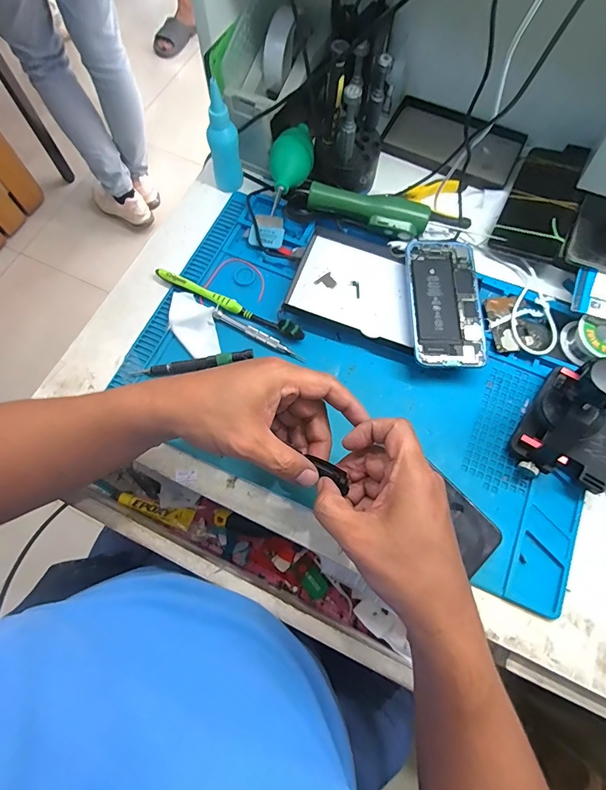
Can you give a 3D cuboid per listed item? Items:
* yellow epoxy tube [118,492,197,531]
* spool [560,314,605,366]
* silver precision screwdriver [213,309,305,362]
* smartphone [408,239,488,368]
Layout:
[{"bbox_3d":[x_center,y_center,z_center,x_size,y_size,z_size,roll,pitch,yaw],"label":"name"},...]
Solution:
[{"bbox_3d":[-0.170,0.133,0.475,0.086,0.009,0.022,16,71,5],"label":"yellow epoxy tube"},{"bbox_3d":[0.308,-0.059,0.435,0.050,0.033,0.048,0,70,-1],"label":"spool"},{"bbox_3d":[-0.047,-0.064,0.440,0.107,0.009,0.011,28,72,9],"label":"silver precision screwdriver"},{"bbox_3d":[0.151,-0.102,0.436,0.073,0.005,0.153,3,71,-2],"label":"smartphone"}]

